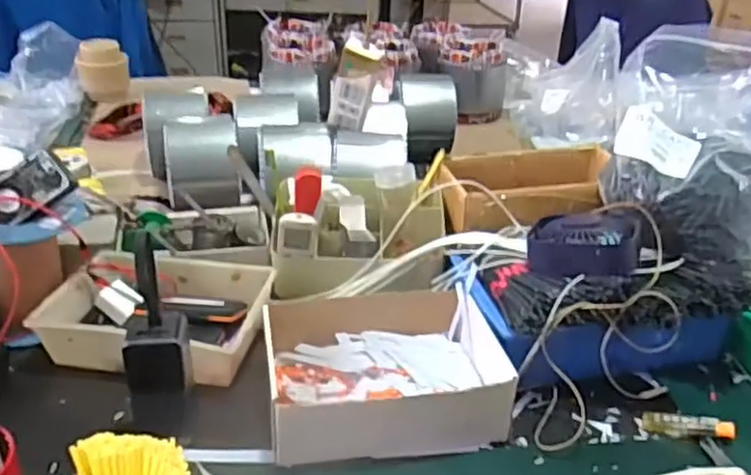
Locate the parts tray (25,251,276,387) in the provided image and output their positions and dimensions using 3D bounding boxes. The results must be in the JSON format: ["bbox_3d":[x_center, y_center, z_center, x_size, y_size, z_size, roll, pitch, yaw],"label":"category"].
[{"bbox_3d":[-0.252,0.091,0.823,0.252,0.059,0.175,8,30,10],"label":"parts tray"}]

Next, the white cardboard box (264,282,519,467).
[{"bbox_3d":[0.012,0.137,0.745,0.251,0.064,0.203,-3,30,-11],"label":"white cardboard box"}]

